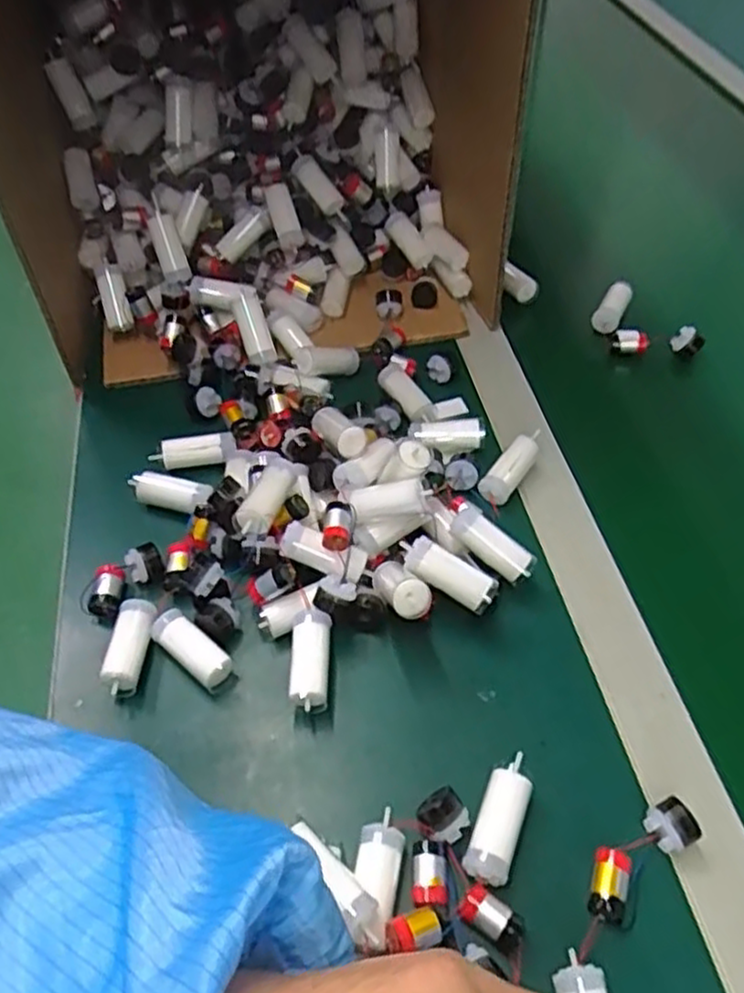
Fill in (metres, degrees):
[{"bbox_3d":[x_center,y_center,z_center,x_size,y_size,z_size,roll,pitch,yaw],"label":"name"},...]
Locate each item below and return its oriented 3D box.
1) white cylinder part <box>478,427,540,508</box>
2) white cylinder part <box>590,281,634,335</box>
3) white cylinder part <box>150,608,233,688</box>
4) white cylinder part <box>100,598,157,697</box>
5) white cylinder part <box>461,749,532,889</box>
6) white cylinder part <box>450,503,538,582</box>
[{"bbox_3d":[0.095,-0.021,0.488,0.019,0.014,0.064,32,71,21],"label":"white cylinder part"},{"bbox_3d":[0.202,-0.157,0.611,0.021,0.016,0.055,24,55,20],"label":"white cylinder part"},{"bbox_3d":[-0.100,0.086,0.407,0.049,0.018,0.020,32,58,25],"label":"white cylinder part"},{"bbox_3d":[-0.132,0.082,0.402,0.020,0.018,0.051,1,51,2],"label":"white cylinder part"},{"bbox_3d":[0.061,0.153,0.348,0.021,0.017,0.059,19,54,16],"label":"white cylinder part"},{"bbox_3d":[0.070,0.029,0.426,0.054,0.018,0.016,40,58,3],"label":"white cylinder part"}]

